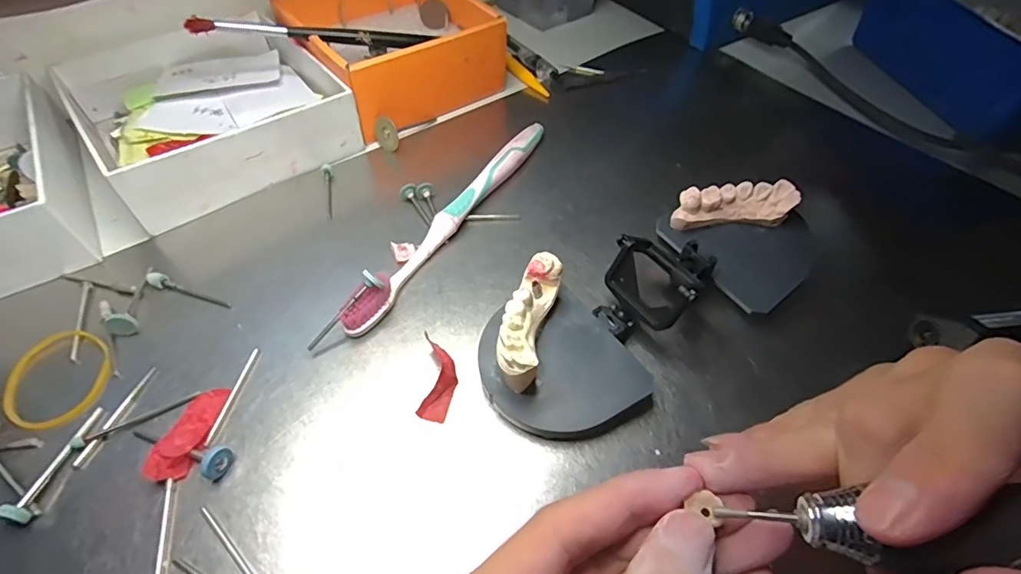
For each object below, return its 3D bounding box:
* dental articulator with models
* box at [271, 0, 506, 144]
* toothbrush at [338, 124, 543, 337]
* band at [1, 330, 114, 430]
[{"bbox_3d":[0.067,0.005,0.221,0.178,0.039,0.069,-27,59,-22],"label":"dental articulator with models"},{"bbox_3d":[-0.086,-0.177,0.341,0.127,0.049,0.135,-27,59,-22],"label":"box"},{"bbox_3d":[-0.028,-0.041,0.262,0.012,0.018,0.178,26,55,16],"label":"toothbrush"},{"bbox_3d":[-0.193,0.038,0.205,0.038,0.006,0.045,-28,64,-25],"label":"band"}]

